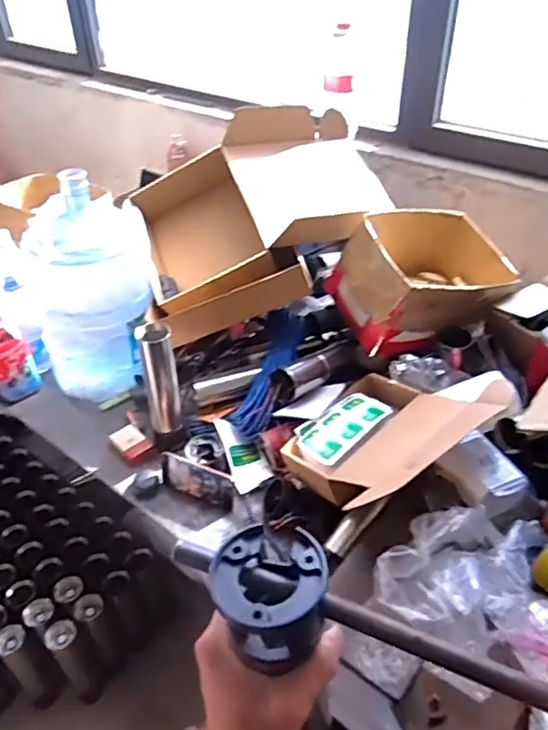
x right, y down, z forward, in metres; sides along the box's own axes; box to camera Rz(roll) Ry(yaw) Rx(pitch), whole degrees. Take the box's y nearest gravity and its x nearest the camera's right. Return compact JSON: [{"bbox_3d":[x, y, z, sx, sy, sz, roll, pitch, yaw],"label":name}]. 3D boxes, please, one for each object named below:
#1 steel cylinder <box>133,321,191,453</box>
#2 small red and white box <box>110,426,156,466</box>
[{"bbox_3d":[-0.221,0.054,1.162,0.070,0.280,0.071,-3,40,-3],"label":"steel cylinder"},{"bbox_3d":[-0.301,0.168,1.241,0.064,0.023,0.088,-33,49,-32],"label":"small red and white box"}]

